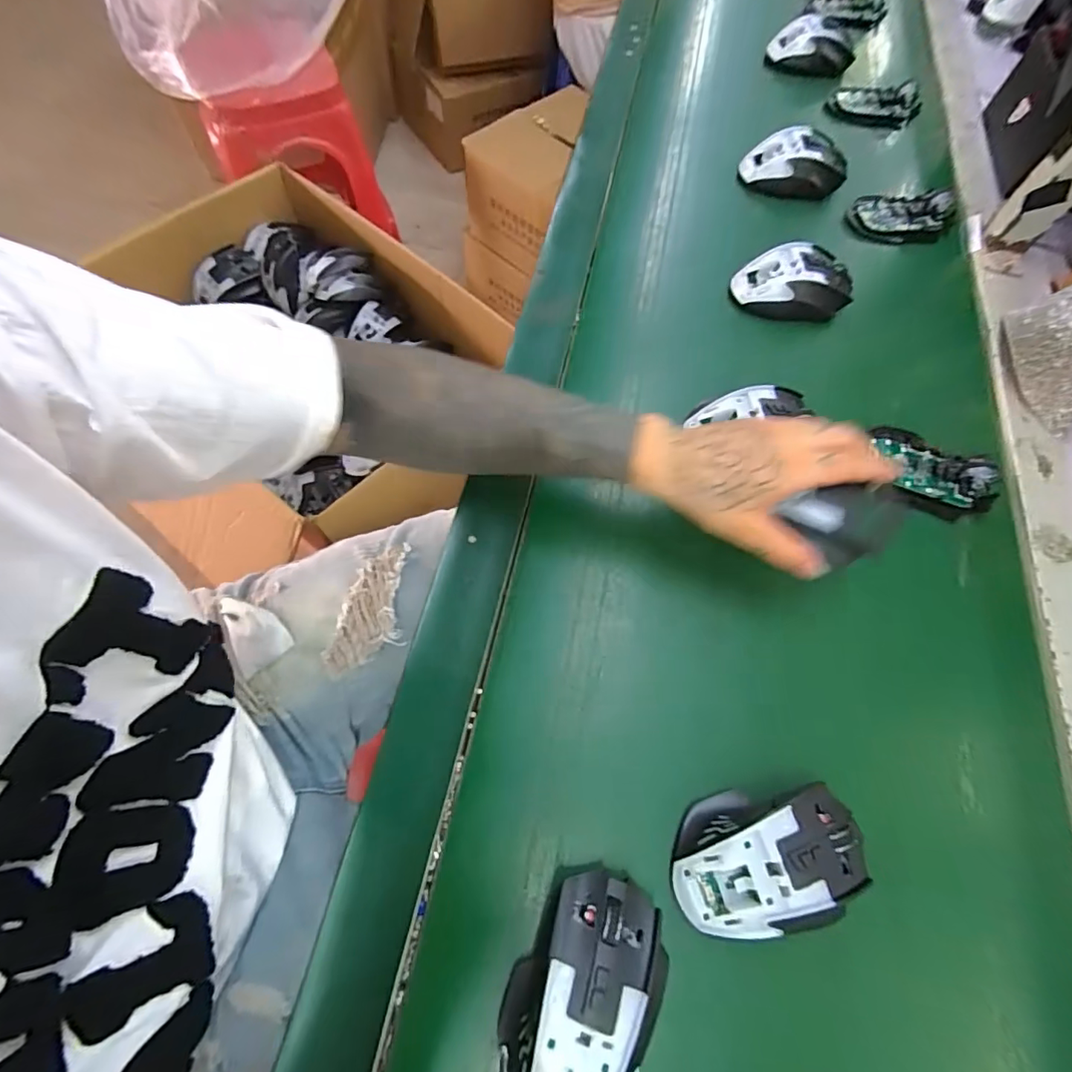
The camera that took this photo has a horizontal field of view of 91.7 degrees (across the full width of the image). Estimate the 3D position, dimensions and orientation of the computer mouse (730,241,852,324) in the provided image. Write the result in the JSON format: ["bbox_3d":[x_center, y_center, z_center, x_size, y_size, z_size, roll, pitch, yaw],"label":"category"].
[{"bbox_3d":[0.256,-0.251,0.513,0.113,0.037,0.062,-2,66,-4],"label":"computer mouse"}]

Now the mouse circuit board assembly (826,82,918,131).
[{"bbox_3d":[0.443,-0.566,0.682,0.107,0.035,0.050,17,67,5],"label":"mouse circuit board assembly"}]

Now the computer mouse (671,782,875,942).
[{"bbox_3d":[0.139,0.190,0.306,0.112,0.034,0.068,-7,67,-6],"label":"computer mouse"}]

